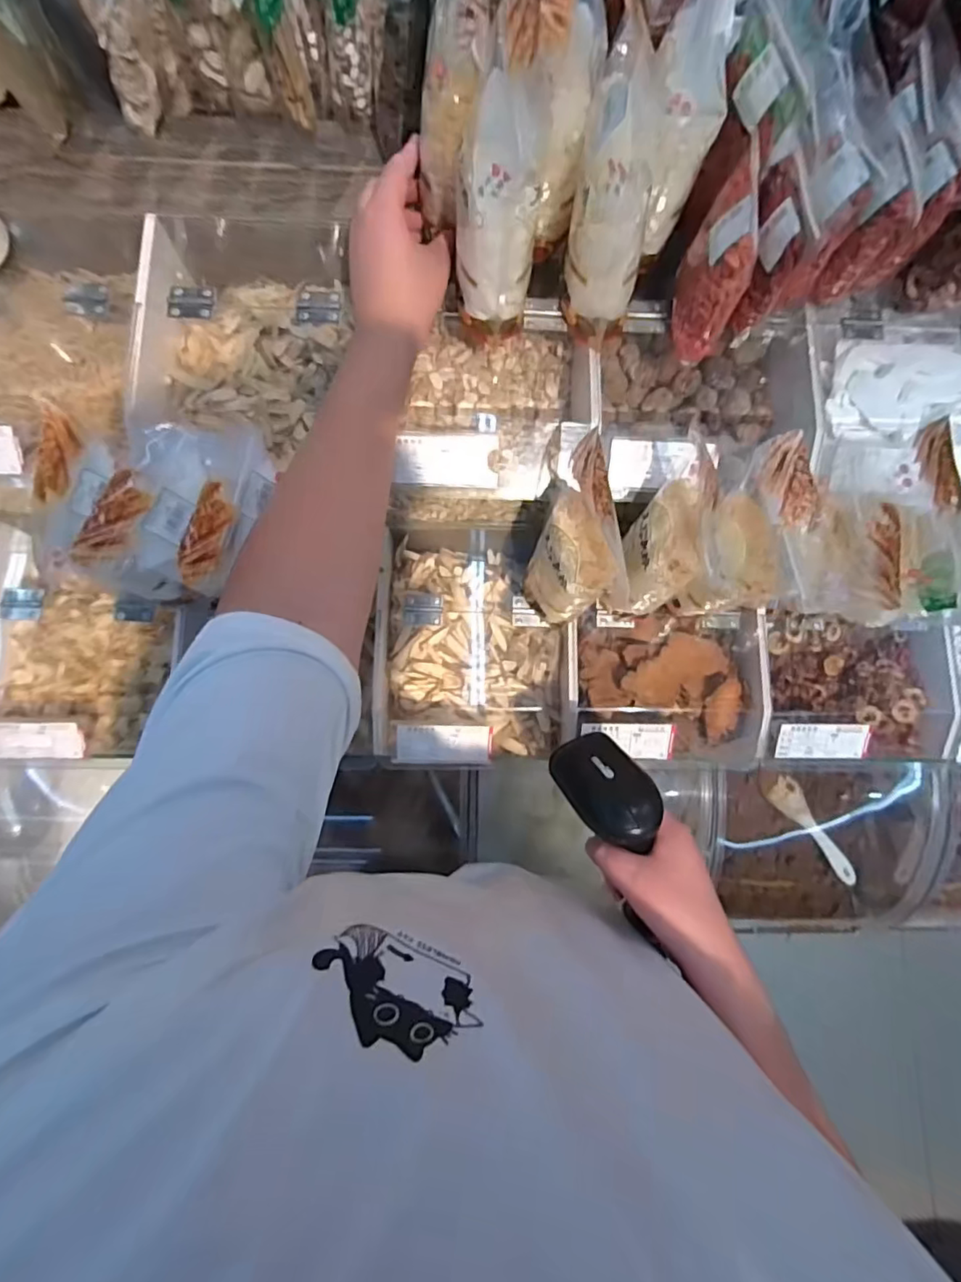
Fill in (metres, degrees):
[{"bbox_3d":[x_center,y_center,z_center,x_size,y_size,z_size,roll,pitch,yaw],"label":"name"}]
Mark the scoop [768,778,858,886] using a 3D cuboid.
[{"bbox_3d":[0.506,0.283,0.856,0.052,0.044,0.160,-38,84,-7],"label":"scoop"}]

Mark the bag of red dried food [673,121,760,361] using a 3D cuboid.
[{"bbox_3d":[0.184,-0.293,0.439,0.044,0.120,0.079,13,80,0],"label":"bag of red dried food"}]

